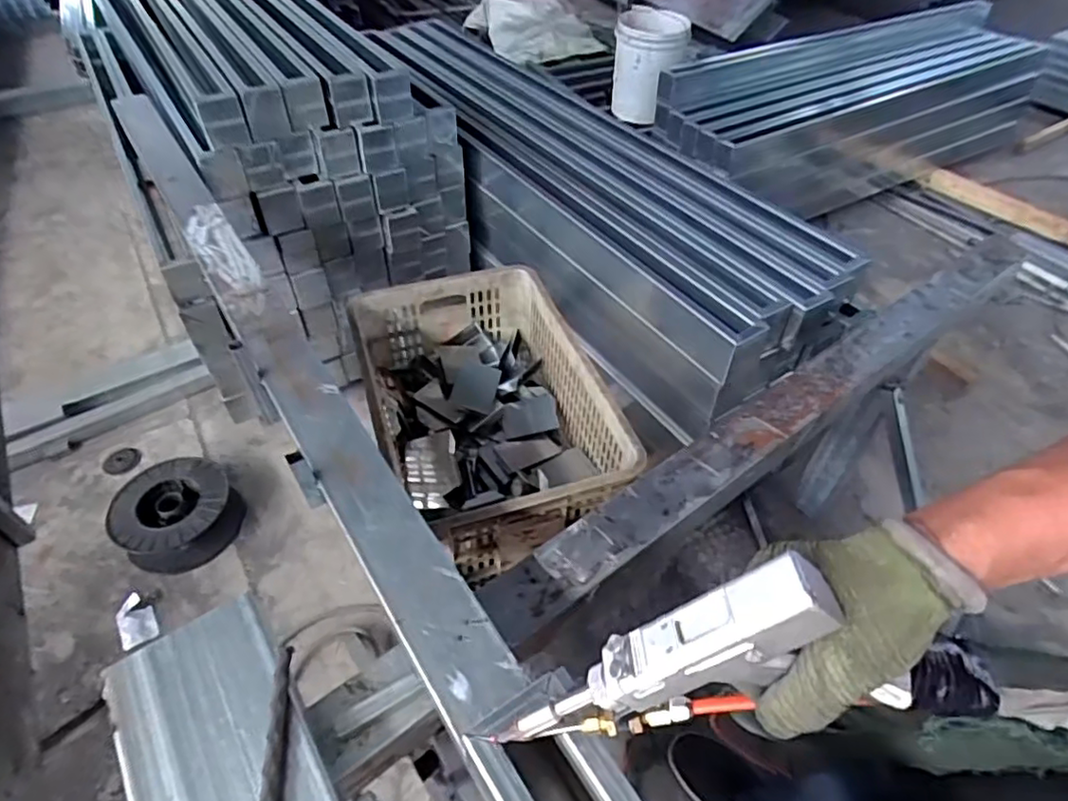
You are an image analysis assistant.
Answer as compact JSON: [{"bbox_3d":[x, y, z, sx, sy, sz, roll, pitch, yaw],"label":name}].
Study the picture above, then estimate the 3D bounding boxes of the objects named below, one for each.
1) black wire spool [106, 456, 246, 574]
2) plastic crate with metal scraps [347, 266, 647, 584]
[{"bbox_3d":[-0.857,0.267,1.478,0.255,0.109,0.260,0,46,0],"label":"black wire spool"},{"bbox_3d":[-0.084,0.034,1.061,0.351,0.227,0.506,-14,48,-14],"label":"plastic crate with metal scraps"}]

